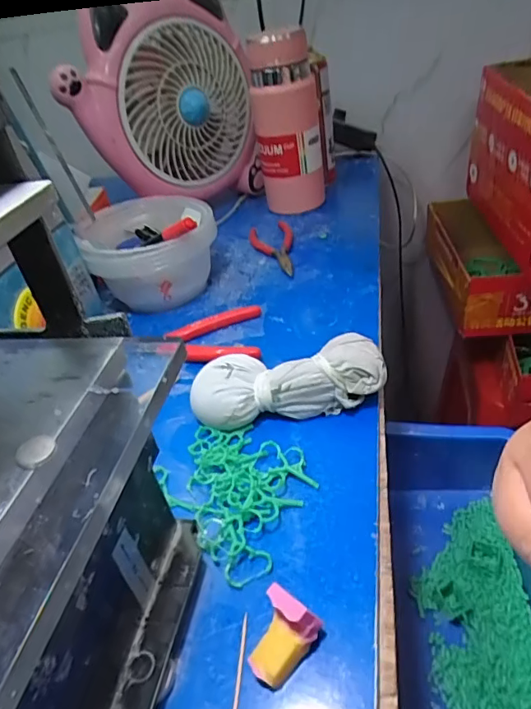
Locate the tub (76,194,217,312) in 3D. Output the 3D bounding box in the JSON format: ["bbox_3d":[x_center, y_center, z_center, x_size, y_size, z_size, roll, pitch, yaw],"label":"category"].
[{"bbox_3d":[-0.114,-0.102,0.509,0.128,0.089,0.110,-6,38,7],"label":"tub"}]

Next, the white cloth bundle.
[{"bbox_3d":[0.017,0.019,0.358,0.138,0.041,0.055,-11,37,-1],"label":"white cloth bundle"}]

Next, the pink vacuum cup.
[{"bbox_3d":[0.028,-0.271,0.600,0.079,0.200,0.062,-6,37,7],"label":"pink vacuum cup"}]

